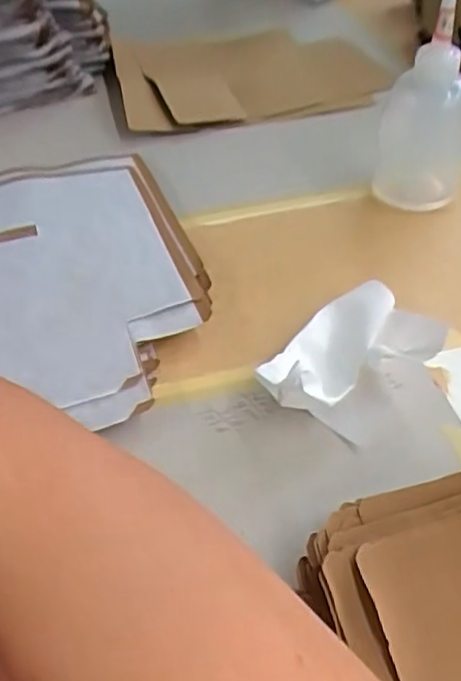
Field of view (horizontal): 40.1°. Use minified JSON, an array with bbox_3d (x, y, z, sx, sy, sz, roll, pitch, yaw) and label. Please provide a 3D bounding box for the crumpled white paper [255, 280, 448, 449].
[{"bbox_3d":[0.075,0.011,0.366,0.080,0.040,0.096,29,55,27],"label":"crumpled white paper"}]

